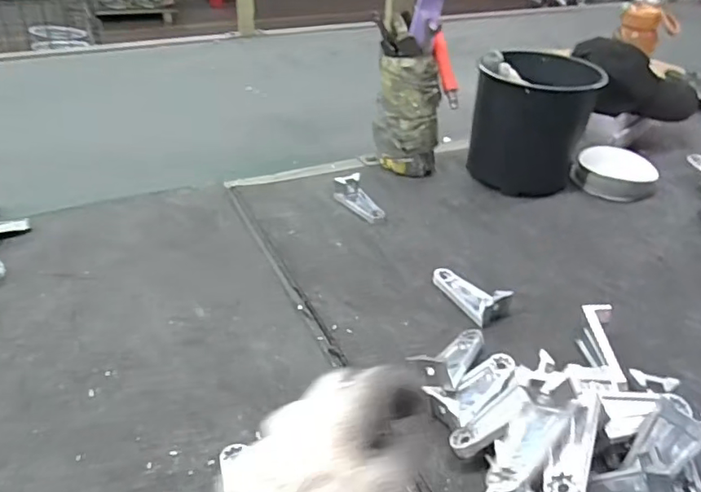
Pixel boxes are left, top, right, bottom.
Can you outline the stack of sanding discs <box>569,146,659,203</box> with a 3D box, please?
[{"bbox_3d":[0.416,-0.114,0.875,0.116,0.043,0.097,26,41,28],"label":"stack of sanding discs"}]

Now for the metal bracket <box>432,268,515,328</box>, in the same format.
[{"bbox_3d":[0.137,0.047,0.642,0.053,0.029,0.097,-21,42,-30],"label":"metal bracket"}]

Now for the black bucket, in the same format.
[{"bbox_3d":[0.275,-0.192,0.869,0.165,0.173,0.176,9,36,8],"label":"black bucket"}]

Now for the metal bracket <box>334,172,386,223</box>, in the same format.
[{"bbox_3d":[0.015,-0.069,0.800,0.044,0.029,0.088,-14,39,-23],"label":"metal bracket"}]

